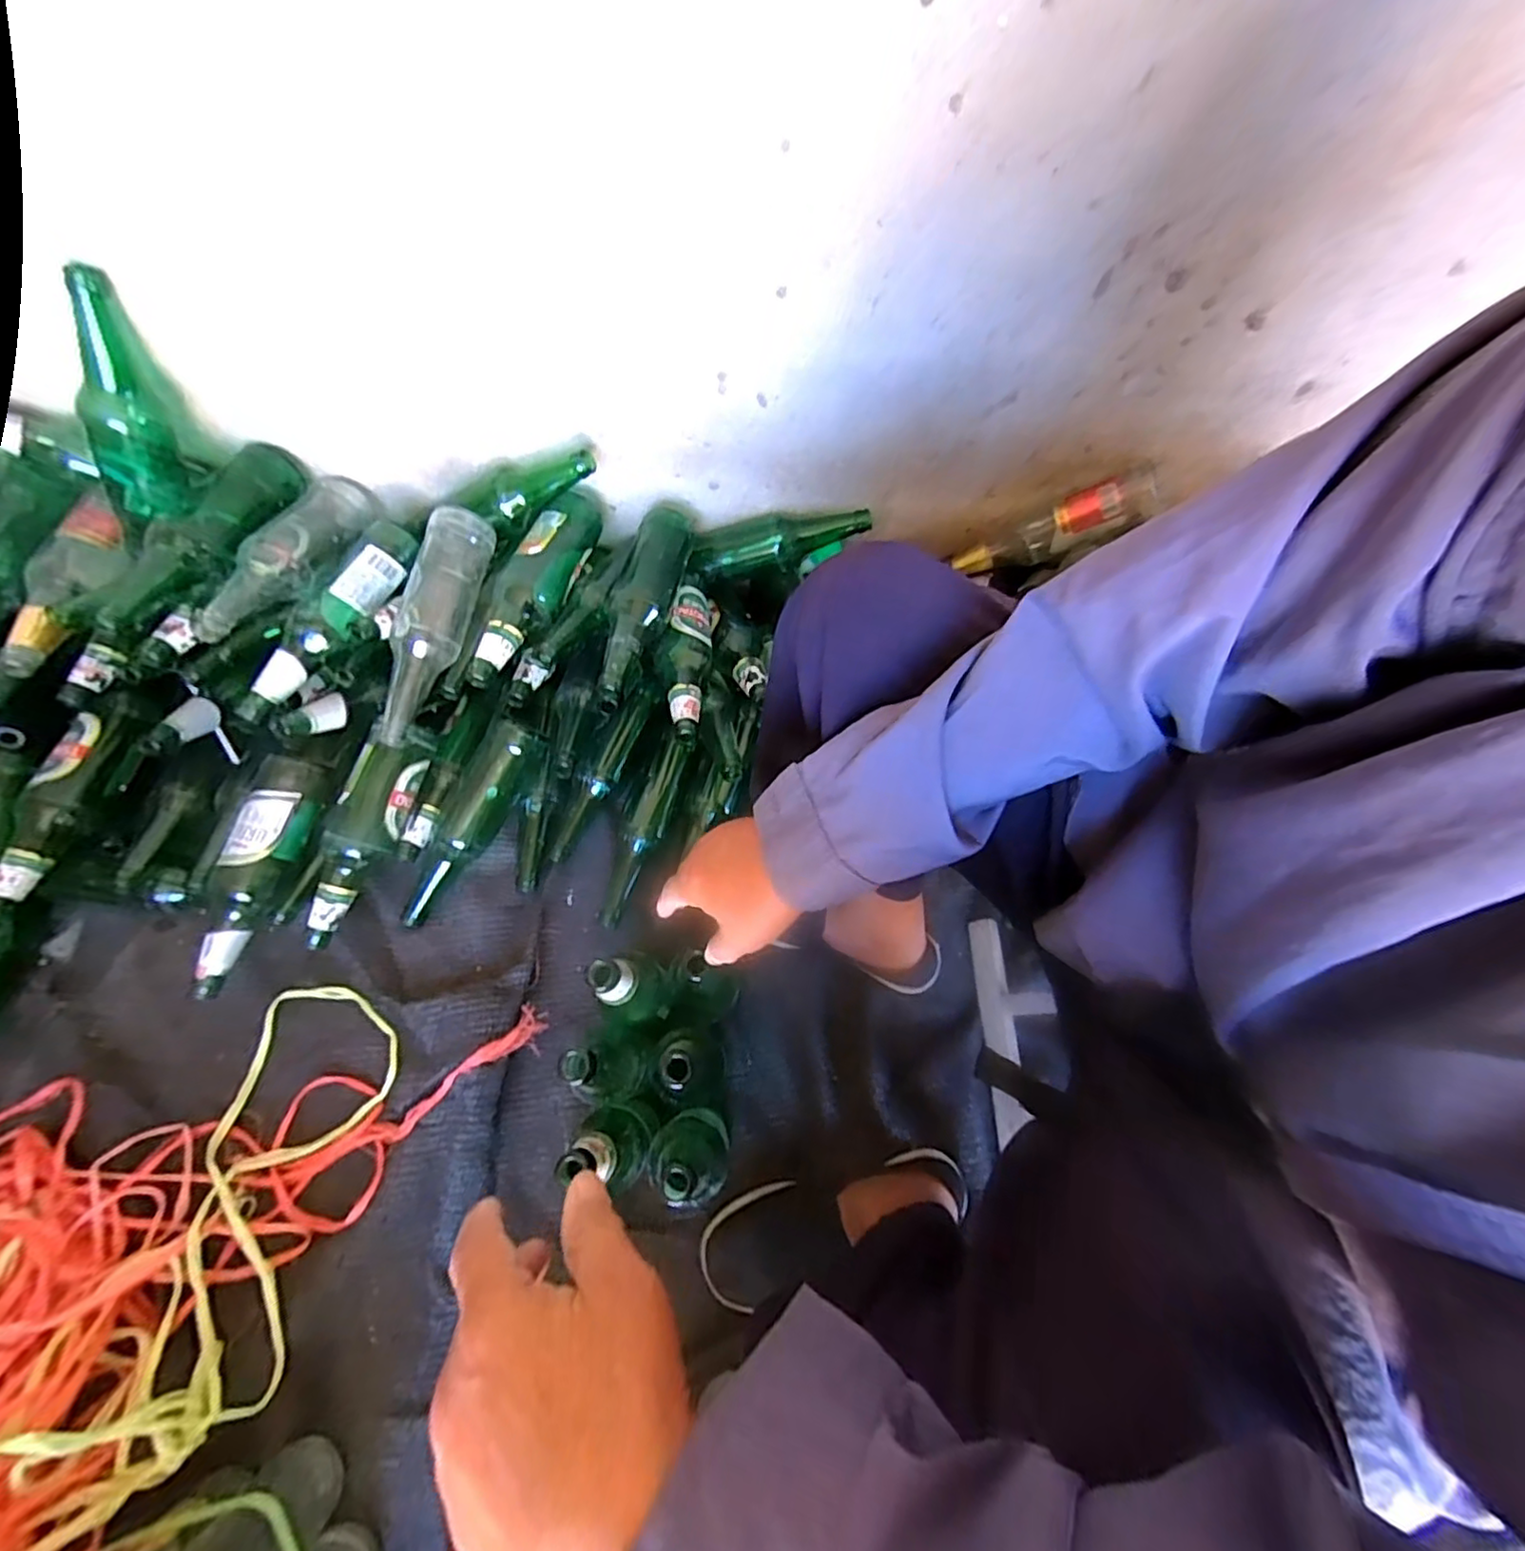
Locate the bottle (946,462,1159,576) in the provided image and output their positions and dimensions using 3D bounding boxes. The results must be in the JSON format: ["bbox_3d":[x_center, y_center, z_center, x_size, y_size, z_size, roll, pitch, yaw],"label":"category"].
[{"bbox_3d":[0.358,-0.307,0.821,0.244,0.065,0.058,-16,63,35],"label":"bottle"}]

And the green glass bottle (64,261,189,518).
[{"bbox_3d":[-0.615,-0.355,0.627,0.068,0.220,0.065,-10,65,-36],"label":"green glass bottle"}]

